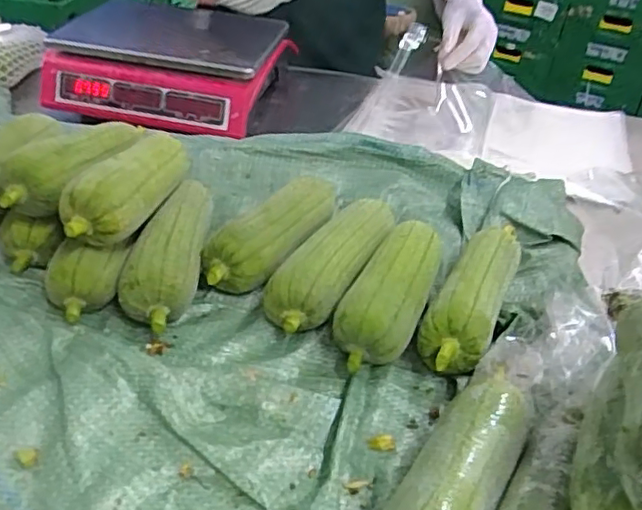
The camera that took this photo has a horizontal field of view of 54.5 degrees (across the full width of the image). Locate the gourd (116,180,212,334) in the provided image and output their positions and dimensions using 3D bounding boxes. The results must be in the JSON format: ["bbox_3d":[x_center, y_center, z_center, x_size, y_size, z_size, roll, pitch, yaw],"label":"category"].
[{"bbox_3d":[-0.144,-0.008,0.609,0.065,0.052,0.185,5,37,0],"label":"gourd"}]

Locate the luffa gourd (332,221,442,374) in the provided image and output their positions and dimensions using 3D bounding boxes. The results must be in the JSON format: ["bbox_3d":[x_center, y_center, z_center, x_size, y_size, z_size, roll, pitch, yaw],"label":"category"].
[{"bbox_3d":[0.066,0.030,0.582,0.070,0.060,0.185,16,39,14],"label":"luffa gourd"}]

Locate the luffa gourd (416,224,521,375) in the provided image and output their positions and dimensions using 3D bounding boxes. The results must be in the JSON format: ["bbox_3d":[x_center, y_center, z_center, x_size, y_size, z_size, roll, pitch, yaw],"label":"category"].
[{"bbox_3d":[0.145,0.033,0.591,0.059,0.057,0.218,19,40,18],"label":"luffa gourd"}]

